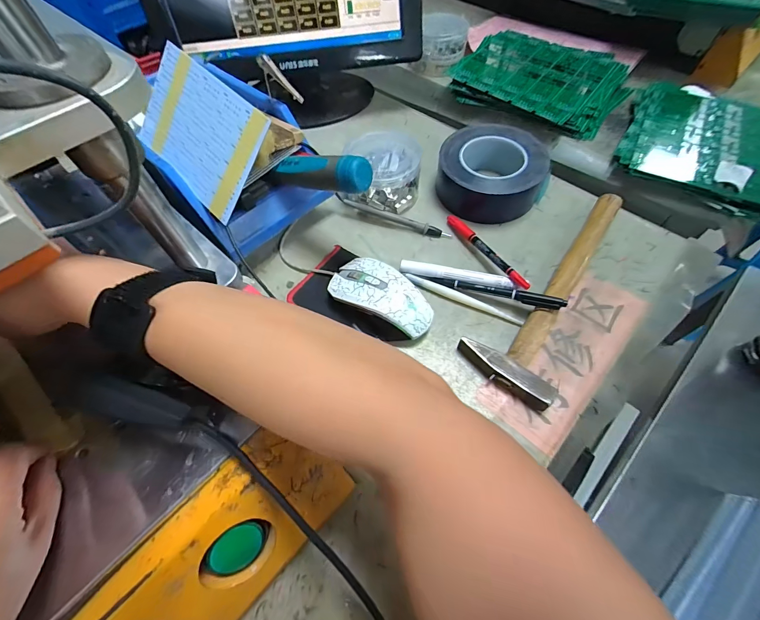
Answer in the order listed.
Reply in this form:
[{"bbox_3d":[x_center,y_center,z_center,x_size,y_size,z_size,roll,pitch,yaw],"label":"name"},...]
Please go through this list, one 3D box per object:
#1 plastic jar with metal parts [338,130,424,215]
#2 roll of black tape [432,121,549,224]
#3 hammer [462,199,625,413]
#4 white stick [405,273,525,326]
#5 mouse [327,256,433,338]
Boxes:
[{"bbox_3d":[0.004,-0.180,0.466,0.100,0.055,0.097,-1,60,1],"label":"plastic jar with metal parts"},{"bbox_3d":[0.145,-0.182,0.464,0.131,0.057,0.131,-1,60,1],"label":"roll of black tape"},{"bbox_3d":[0.201,-0.031,0.386,0.091,0.022,0.285,35,66,19],"label":"hammer"},{"bbox_3d":[0.091,-0.013,0.385,0.131,0.009,0.011,21,62,13],"label":"white stick"},{"bbox_3d":[-0.001,-0.013,0.372,0.116,0.041,0.059,34,66,19],"label":"mouse"}]

